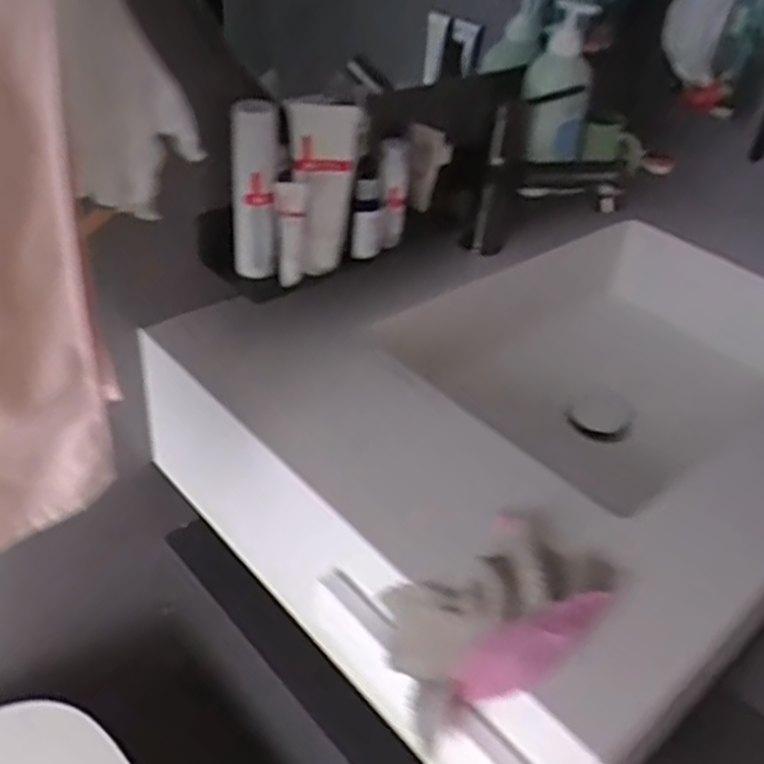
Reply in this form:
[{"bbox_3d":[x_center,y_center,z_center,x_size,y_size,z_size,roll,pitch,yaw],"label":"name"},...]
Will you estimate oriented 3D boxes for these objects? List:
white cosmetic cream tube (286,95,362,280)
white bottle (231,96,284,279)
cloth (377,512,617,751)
[{"bbox_3d":[-0.056,-0.173,0.708,0.062,0.154,0.032,2,37,-7],"label":"white cosmetic cream tube"},{"bbox_3d":[-0.112,-0.170,0.692,0.041,0.155,0.034,-1,37,-11],"label":"white bottle"},{"bbox_3d":[0.084,0.169,0.548,0.158,0.087,0.117,-15,42,-27],"label":"cloth"}]

